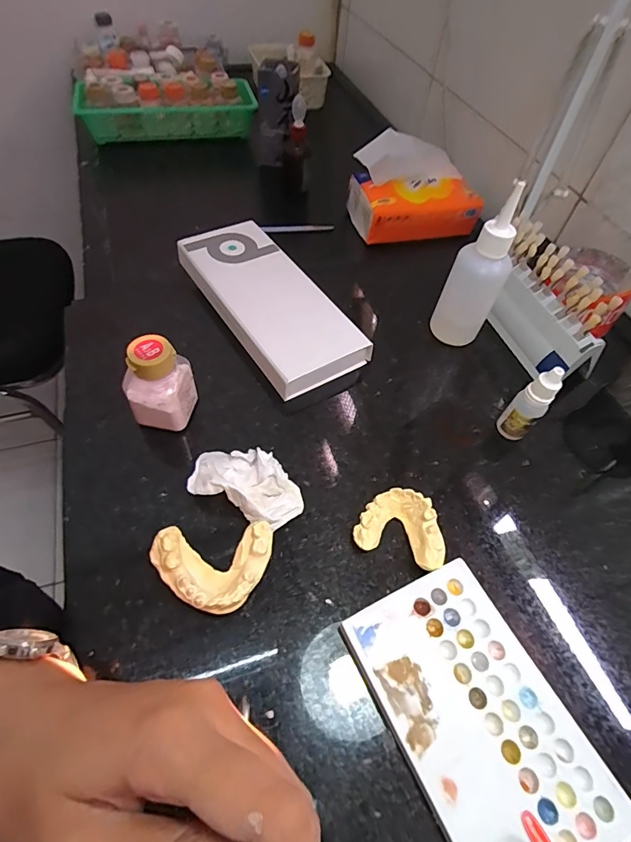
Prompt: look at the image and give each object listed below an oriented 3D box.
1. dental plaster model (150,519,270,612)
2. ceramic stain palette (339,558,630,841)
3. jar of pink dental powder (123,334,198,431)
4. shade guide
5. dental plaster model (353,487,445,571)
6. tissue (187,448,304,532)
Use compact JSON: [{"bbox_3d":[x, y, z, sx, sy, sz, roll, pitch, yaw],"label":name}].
[{"bbox_3d":[-0.064,0.093,0.272,0.072,0.029,0.049,-4,54,-7],"label":"dental plaster model"},{"bbox_3d":[0.093,0.167,0.246,0.096,0.013,0.152,-22,58,-19],"label":"ceramic stain palette"},{"bbox_3d":[-0.117,-0.027,0.327,0.040,0.077,0.038,10,53,3],"label":"jar of pink dental powder"},{"bbox_3d":[0.208,-0.106,0.406,0.054,0.083,0.136,-18,57,-17],"label":"shade guide"},{"bbox_3d":[0.061,0.074,0.303,0.059,0.020,0.047,18,54,9],"label":"dental plaster model"},{"bbox_3d":[-0.048,0.044,0.312,0.081,0.025,0.049,20,55,11],"label":"tissue"}]

